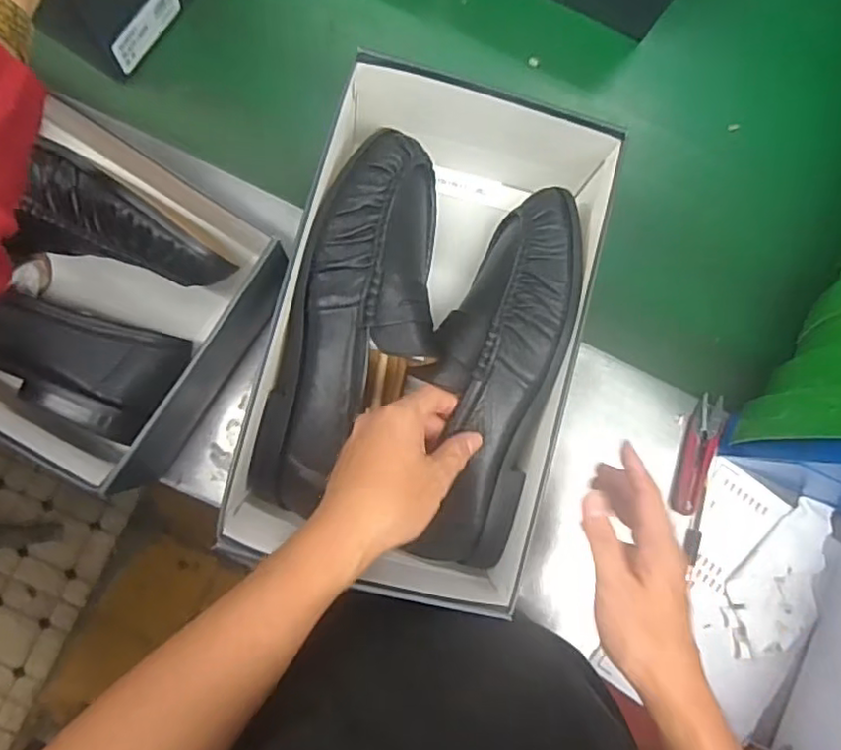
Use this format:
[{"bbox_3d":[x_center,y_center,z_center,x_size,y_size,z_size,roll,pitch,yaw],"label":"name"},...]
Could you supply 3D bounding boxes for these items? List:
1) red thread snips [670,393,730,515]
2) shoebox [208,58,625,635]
[{"bbox_3d":[0.238,0.068,0.534,0.029,0.010,0.101,20,83,-4],"label":"red thread snips"},{"bbox_3d":[0.004,-0.039,0.472,0.192,0.120,0.362,16,83,-4],"label":"shoebox"}]

